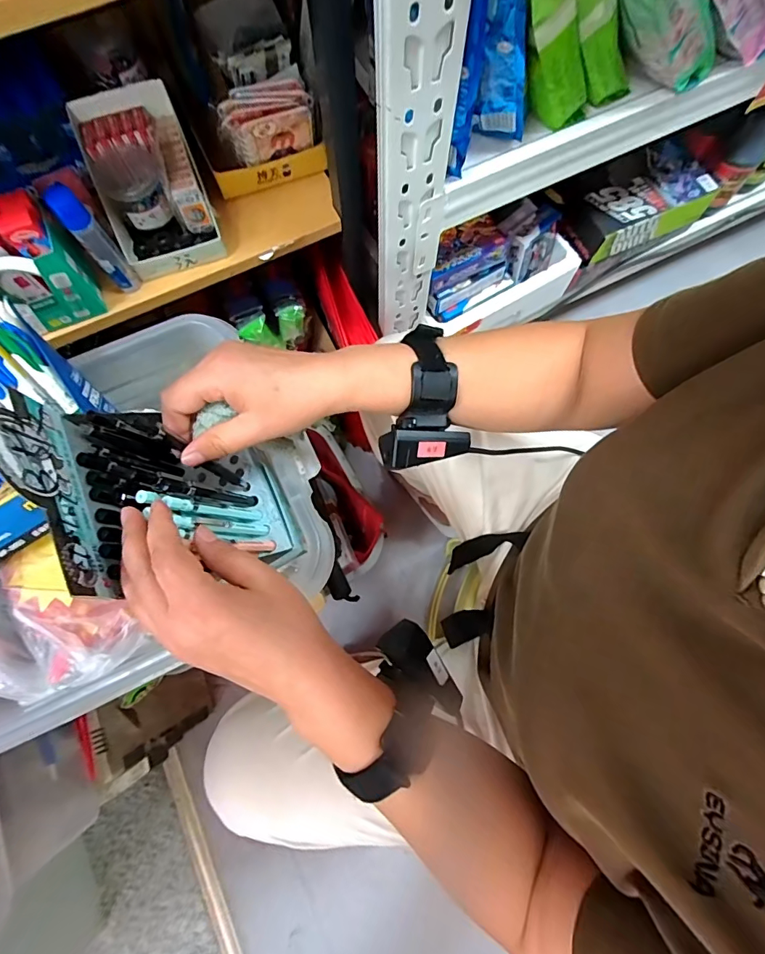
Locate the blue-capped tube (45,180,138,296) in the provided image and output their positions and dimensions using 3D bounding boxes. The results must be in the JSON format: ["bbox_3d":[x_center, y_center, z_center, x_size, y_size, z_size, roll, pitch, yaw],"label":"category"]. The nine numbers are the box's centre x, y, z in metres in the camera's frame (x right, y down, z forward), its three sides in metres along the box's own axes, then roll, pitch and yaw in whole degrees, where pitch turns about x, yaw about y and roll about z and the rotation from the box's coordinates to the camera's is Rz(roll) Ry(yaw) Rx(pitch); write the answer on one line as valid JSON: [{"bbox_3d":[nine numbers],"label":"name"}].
[{"bbox_3d":[-0.307,-0.251,0.481,0.021,0.126,0.026,40,79,10],"label":"blue-capped tube"}]

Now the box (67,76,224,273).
[{"bbox_3d":[-0.275,-0.344,0.525,0.120,0.091,0.168,-22,76,-5],"label":"box"}]

